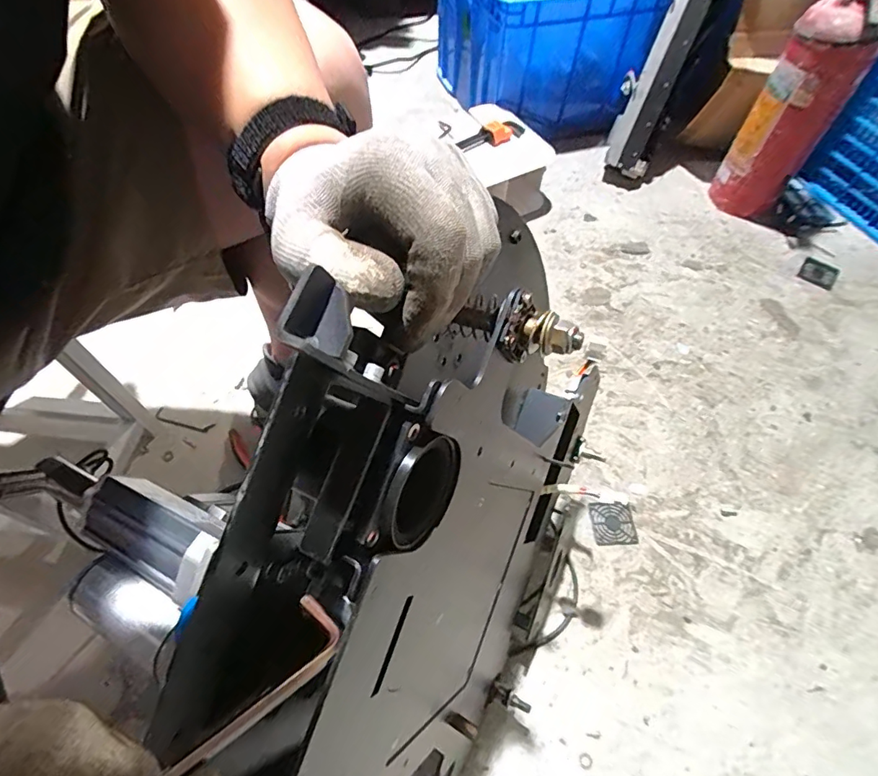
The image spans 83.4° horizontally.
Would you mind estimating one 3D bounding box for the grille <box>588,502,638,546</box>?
[{"bbox_3d":[0.252,0.195,0.712,0.060,0.010,0.058,-2,58,-4],"label":"grille"}]

